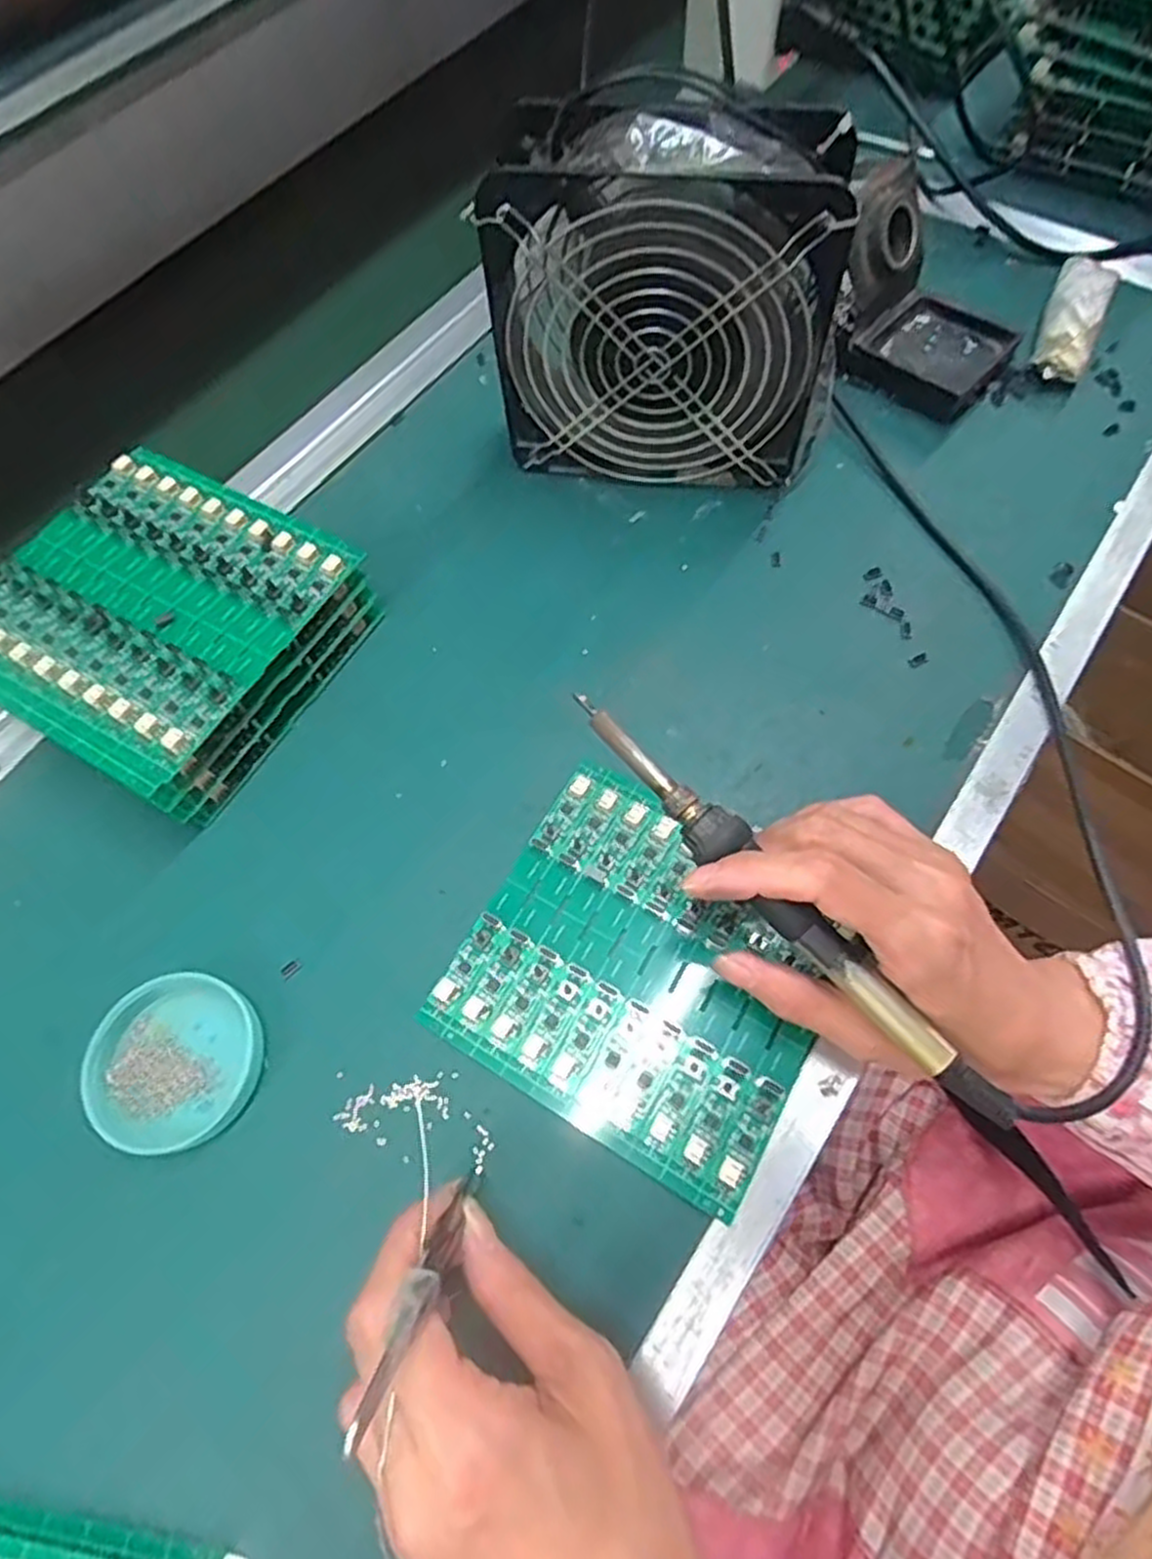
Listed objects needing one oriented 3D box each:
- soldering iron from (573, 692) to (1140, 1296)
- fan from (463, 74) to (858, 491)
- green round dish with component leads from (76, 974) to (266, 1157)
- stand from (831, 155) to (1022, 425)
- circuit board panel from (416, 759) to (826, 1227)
[{"bbox_3d":[0.088,0.060,0.271,0.018,0.013,0.252,-40,77,-14],"label":"soldering iron"},{"bbox_3d":[0.045,-0.215,0.362,0.160,0.151,0.057,8,66,6],"label":"fan"},{"bbox_3d":[-0.156,0.110,0.304,0.061,0.022,0.062,-1,66,2],"label":"green round dish with component leads"},{"bbox_3d":[0.185,-0.261,0.414,0.104,0.074,0.072,36,72,17],"label":"stand"},{"bbox_3d":[0.029,0.075,0.314,0.138,0.005,0.130,28,70,16],"label":"circuit board panel"}]

